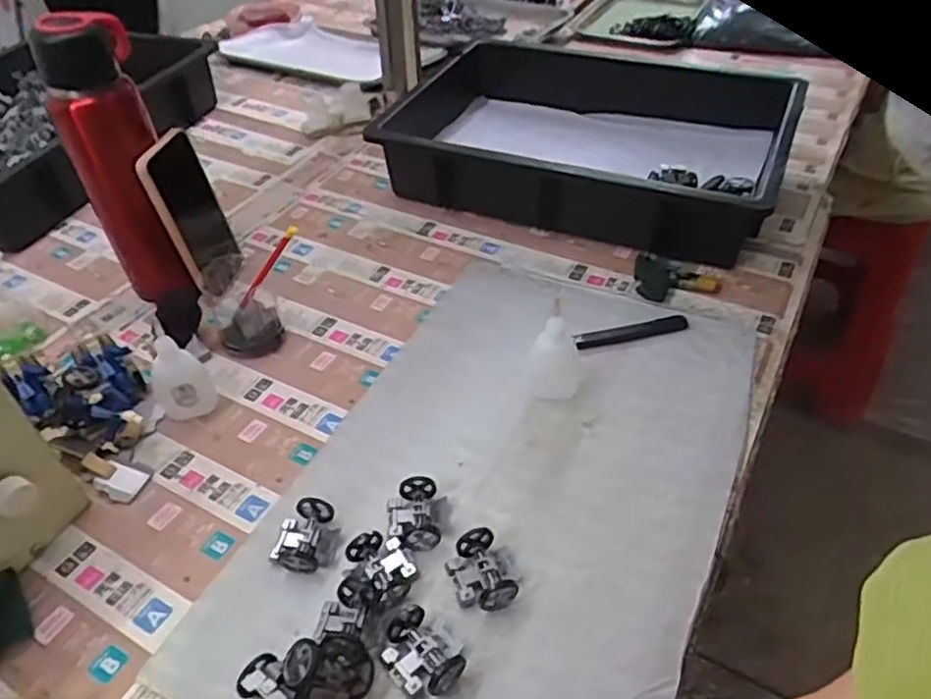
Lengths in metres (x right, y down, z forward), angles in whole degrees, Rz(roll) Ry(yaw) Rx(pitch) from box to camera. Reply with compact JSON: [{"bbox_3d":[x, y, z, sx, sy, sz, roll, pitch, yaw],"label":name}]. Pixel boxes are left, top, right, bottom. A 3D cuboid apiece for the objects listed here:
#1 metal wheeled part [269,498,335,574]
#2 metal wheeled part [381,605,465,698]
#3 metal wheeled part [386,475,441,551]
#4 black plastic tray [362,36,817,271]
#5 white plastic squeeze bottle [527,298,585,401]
[{"bbox_3d":[-0.118,0.133,0.475,0.033,0.023,0.048,5,43,7],"label":"metal wheeled part"},{"bbox_3d":[-0.030,0.190,0.409,0.037,0.019,0.051,-31,51,-28],"label":"metal wheeled part"},{"bbox_3d":[-0.039,0.121,0.486,0.037,0.022,0.052,-5,43,-4],"label":"metal wheeled part"},{"bbox_3d":[0.133,-0.259,0.833,0.484,0.127,0.317,18,46,19],"label":"black plastic tray"},{"bbox_3d":[0.079,-0.004,0.563,0.046,0.103,0.037,4,43,6],"label":"white plastic squeeze bottle"}]

